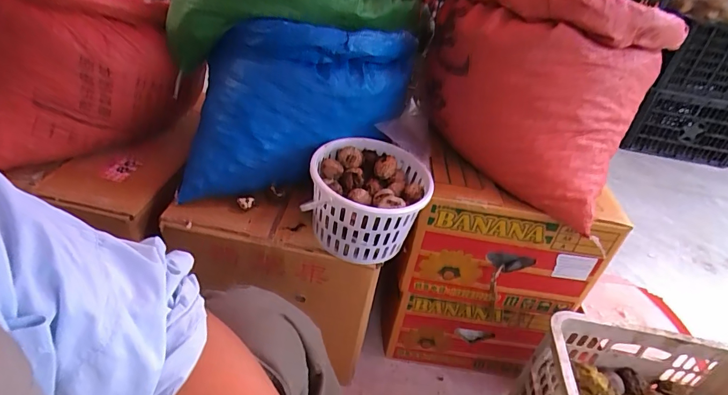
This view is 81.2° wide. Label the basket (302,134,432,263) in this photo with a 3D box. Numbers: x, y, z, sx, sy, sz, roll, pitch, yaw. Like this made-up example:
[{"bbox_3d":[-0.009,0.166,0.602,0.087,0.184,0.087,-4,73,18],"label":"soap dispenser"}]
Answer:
[{"bbox_3d":[0.006,0.005,0.645,0.165,0.126,0.165,5,35,-3],"label":"basket"}]

